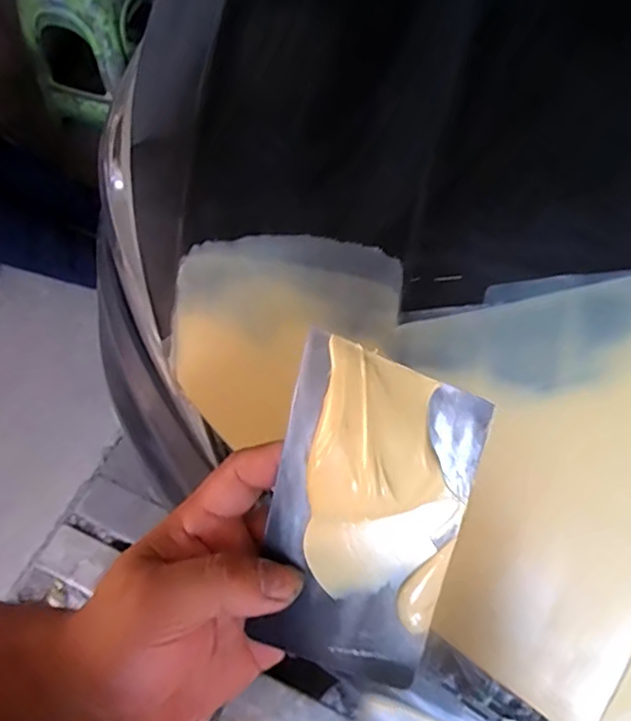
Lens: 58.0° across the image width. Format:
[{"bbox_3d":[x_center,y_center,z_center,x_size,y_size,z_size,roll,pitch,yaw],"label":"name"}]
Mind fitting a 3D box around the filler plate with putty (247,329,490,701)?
[{"bbox_3d":[0.017,0.066,0.222,0.072,0.017,0.133,15,106,9],"label":"filler plate with putty"}]

